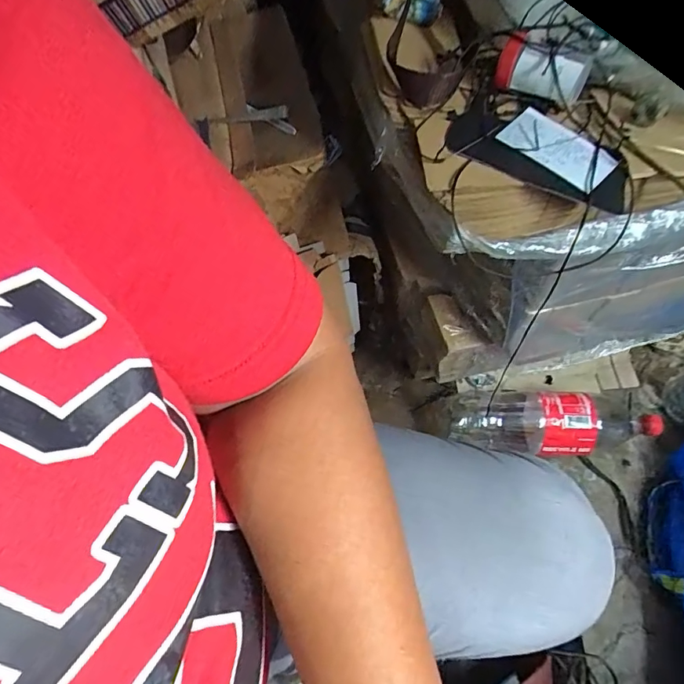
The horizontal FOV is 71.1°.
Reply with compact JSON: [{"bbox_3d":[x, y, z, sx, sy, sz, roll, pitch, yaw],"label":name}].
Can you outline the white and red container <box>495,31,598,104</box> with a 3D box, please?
[{"bbox_3d":[0.169,-0.233,0.402,0.075,0.041,0.034,26,65,17],"label":"white and red container"}]

